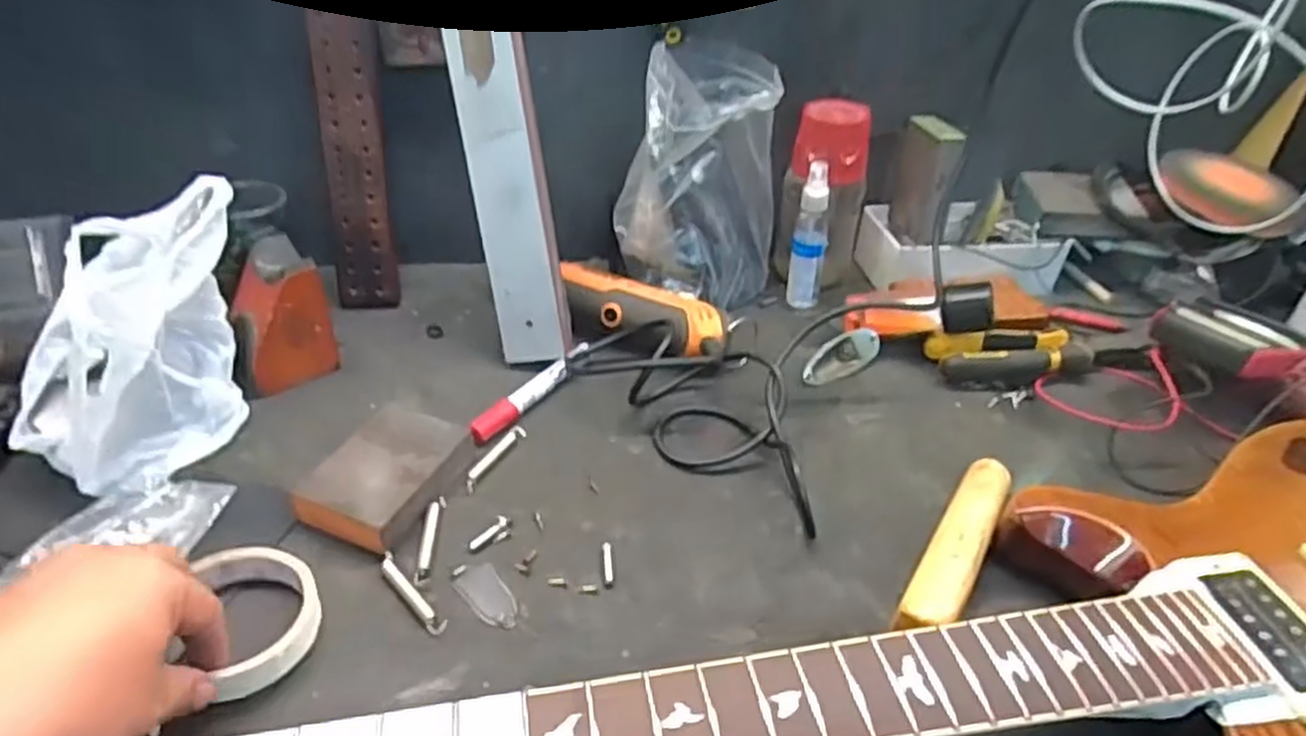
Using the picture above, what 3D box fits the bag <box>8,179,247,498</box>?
[{"bbox_3d":[-0.347,-0.019,0.531,0.104,0.143,0.179,6,37,4],"label":"bag"}]

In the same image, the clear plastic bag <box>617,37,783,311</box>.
[{"bbox_3d":[0.042,-0.158,0.700,0.142,0.198,0.098,-26,45,-32],"label":"clear plastic bag"}]

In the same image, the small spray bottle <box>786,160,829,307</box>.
[{"bbox_3d":[0.142,-0.119,0.714,0.027,0.130,0.028,1,37,-2],"label":"small spray bottle"}]

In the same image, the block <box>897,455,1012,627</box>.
[{"bbox_3d":[0.189,0.113,0.495,0.030,0.034,0.160,23,41,25],"label":"block"}]

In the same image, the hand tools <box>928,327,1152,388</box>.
[{"bbox_3d":[0.328,-0.014,0.677,0.186,0.027,0.062,-5,38,-10],"label":"hand tools"}]

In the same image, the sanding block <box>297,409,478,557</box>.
[{"bbox_3d":[-0.176,0.070,0.527,0.073,0.025,0.104,16,39,17],"label":"sanding block"}]

